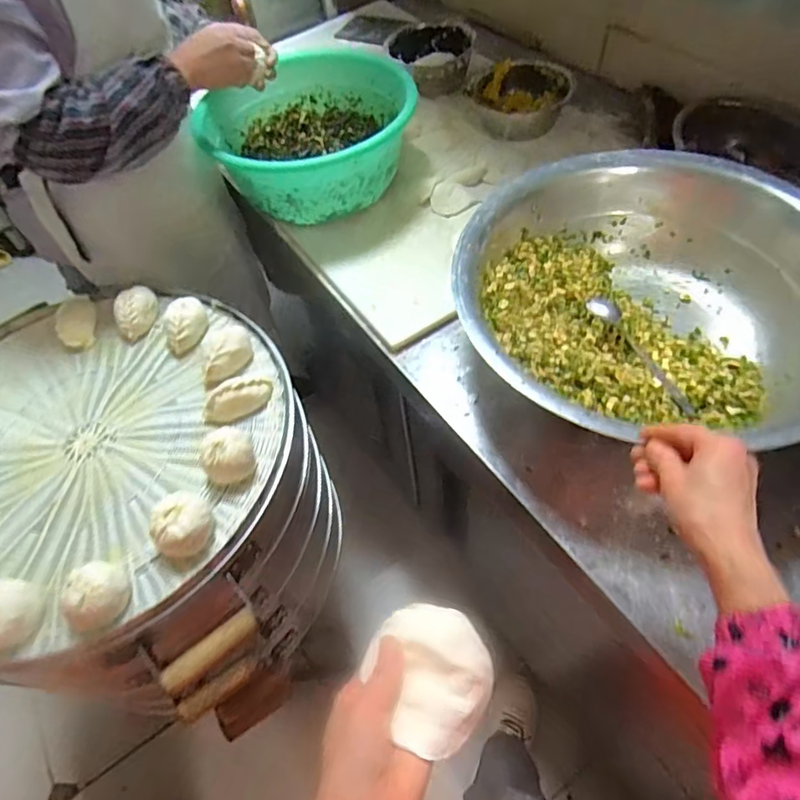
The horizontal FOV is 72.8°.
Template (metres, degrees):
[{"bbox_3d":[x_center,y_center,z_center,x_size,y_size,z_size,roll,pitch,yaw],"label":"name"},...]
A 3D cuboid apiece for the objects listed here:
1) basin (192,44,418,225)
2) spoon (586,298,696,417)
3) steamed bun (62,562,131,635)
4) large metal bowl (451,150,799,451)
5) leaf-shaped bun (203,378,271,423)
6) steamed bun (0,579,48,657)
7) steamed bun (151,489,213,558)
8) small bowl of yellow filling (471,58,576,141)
[{"bbox_3d":[-0.156,-0.475,0.973,0.347,0.135,0.347,-5,55,2],"label":"basin"},{"bbox_3d":[0.313,-0.062,0.704,0.032,0.030,0.194,-25,57,-12],"label":"spoon"},{"bbox_3d":[-0.329,0.213,0.588,0.064,0.052,0.070,-2,56,3],"label":"steamed bun"},{"bbox_3d":[0.312,-0.121,0.699,0.461,0.155,0.428,5,56,8],"label":"large metal bowl"},{"bbox_3d":[-0.219,-0.003,0.728,0.095,0.032,0.037,-25,57,-12],"label":"leaf-shaped bun"},{"bbox_3d":[-0.426,0.232,0.585,0.070,0.059,0.073,10,57,12],"label":"steamed bun"},{"bbox_3d":[-0.252,0.142,0.627,0.058,0.063,0.068,29,63,22],"label":"steamed bun"},{"bbox_3d":[0.228,-0.570,1.031,0.186,0.068,0.152,6,56,9],"label":"small bowl of yellow filling"}]

